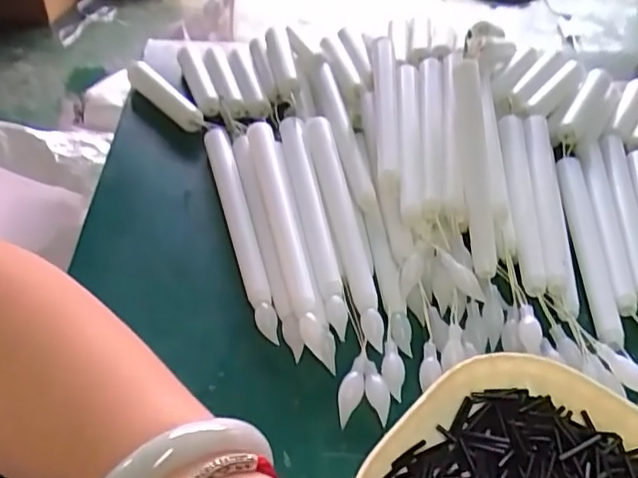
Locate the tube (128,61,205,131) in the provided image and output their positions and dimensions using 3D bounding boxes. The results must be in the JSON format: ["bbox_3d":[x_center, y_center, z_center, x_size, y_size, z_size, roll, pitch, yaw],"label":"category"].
[{"bbox_3d":[-0.122,-0.112,0.454,0.017,0.023,0.108,-32,54,-31],"label":"tube"}]

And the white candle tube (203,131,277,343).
[{"bbox_3d":[-0.046,-0.010,0.343,0.015,0.020,0.168,-10,45,-13],"label":"white candle tube"}]

